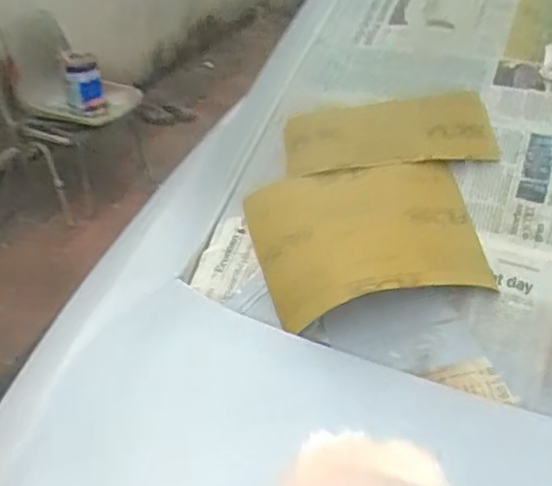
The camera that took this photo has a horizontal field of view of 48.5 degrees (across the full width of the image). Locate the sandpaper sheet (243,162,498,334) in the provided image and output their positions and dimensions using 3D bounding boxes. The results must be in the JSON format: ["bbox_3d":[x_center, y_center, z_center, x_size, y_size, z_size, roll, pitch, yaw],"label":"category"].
[{"bbox_3d":[0.082,-0.011,0.606,0.212,0.045,0.182,-16,44,3],"label":"sandpaper sheet"}]

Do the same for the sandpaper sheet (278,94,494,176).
[{"bbox_3d":[0.121,-0.124,0.687,0.223,0.022,0.115,-5,46,12],"label":"sandpaper sheet"}]

